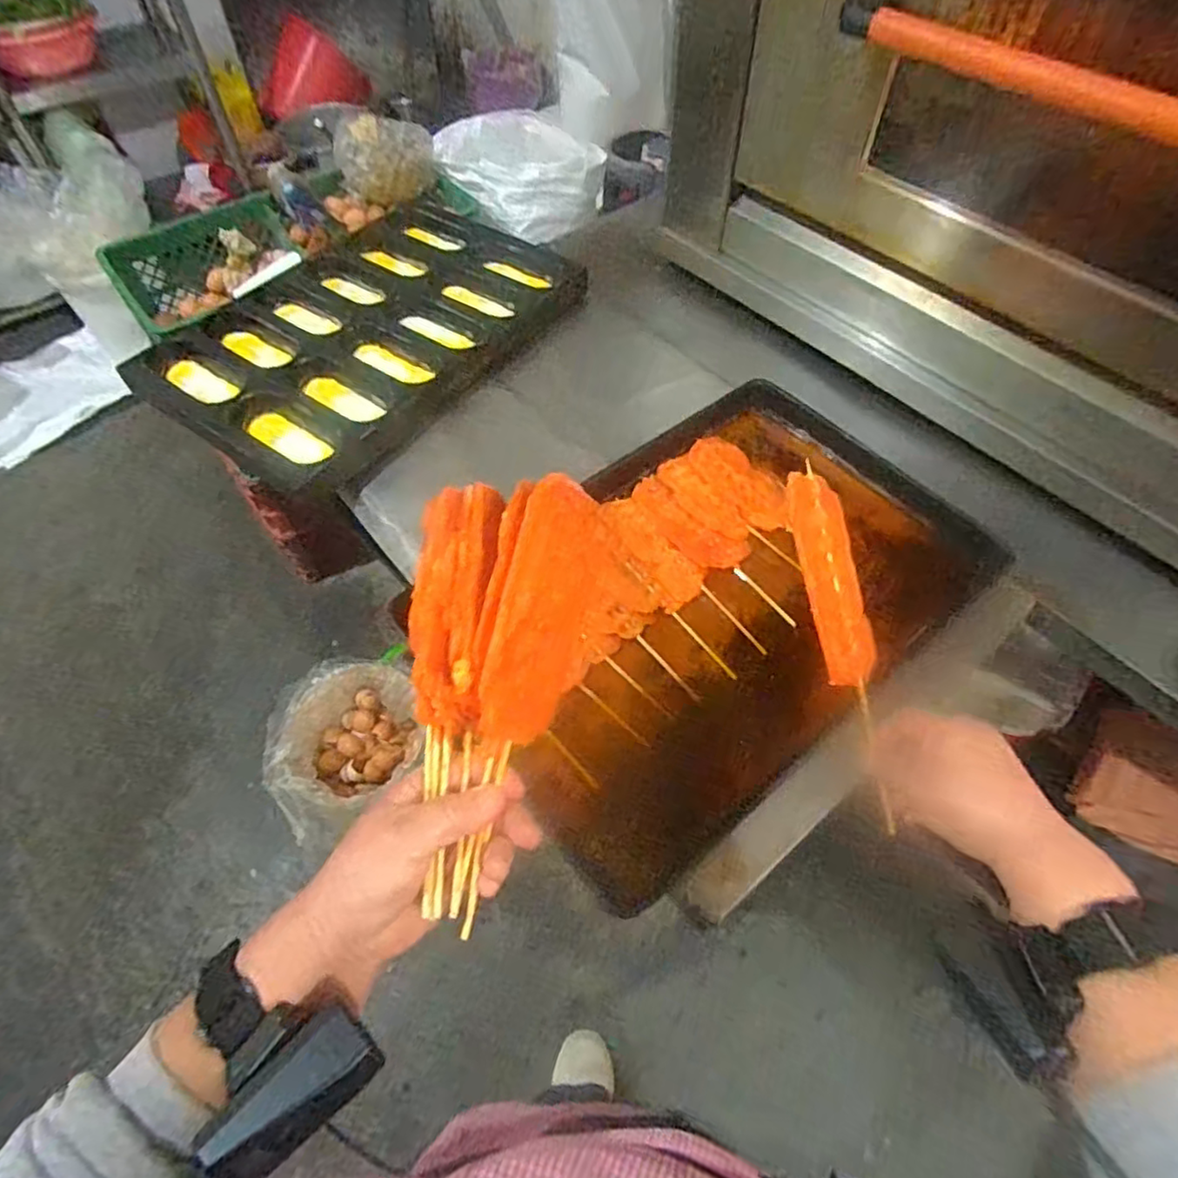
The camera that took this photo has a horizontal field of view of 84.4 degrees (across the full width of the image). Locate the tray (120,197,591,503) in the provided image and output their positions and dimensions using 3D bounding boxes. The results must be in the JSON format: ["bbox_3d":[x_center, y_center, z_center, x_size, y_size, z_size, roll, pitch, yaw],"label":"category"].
[{"bbox_3d":[-0.358,-0.428,1.030,0.491,0.029,0.612,33,63,20],"label":"tray"}]

